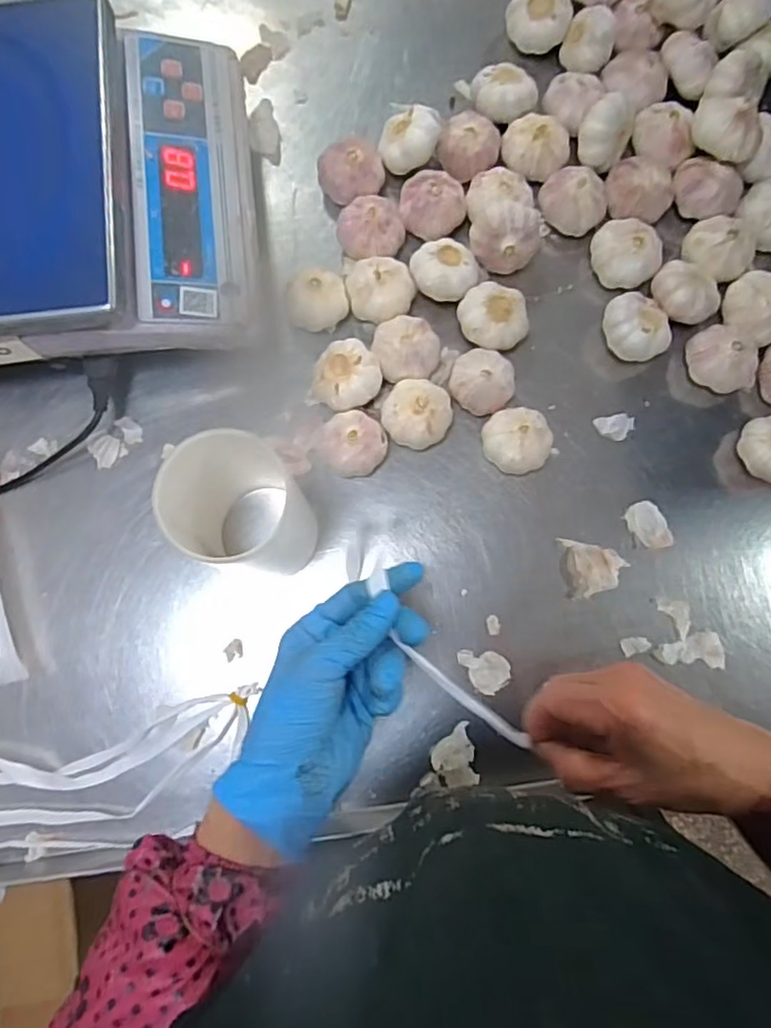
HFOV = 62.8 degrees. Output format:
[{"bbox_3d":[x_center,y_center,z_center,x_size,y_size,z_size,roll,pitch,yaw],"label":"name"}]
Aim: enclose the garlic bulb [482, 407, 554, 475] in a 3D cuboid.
[{"bbox_3d":[0.109,-0.060,0.530,0.057,0.037,0.053,0,80,-1],"label":"garlic bulb"}]

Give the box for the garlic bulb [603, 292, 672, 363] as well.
[{"bbox_3d":[0.213,-0.156,0.547,0.045,0.048,0.056,-35,82,-6],"label":"garlic bulb"}]

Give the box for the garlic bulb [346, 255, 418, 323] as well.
[{"bbox_3d":[-0.004,-0.191,0.554,0.057,0.038,0.052,0,80,-1],"label":"garlic bulb"}]

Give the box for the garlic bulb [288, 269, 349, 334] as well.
[{"bbox_3d":[-0.057,-0.182,0.550,0.050,0.037,0.048,0,80,-1],"label":"garlic bulb"}]

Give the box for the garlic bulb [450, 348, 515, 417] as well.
[{"bbox_3d":[0.082,-0.113,0.538,0.052,0.039,0.053,0,80,-1],"label":"garlic bulb"}]

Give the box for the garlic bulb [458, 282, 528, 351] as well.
[{"bbox_3d":[0.092,-0.167,0.545,0.062,0.039,0.056,17,81,2],"label":"garlic bulb"}]

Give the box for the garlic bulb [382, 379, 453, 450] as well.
[{"bbox_3d":[0.027,-0.083,0.529,0.054,0.035,0.057,0,80,-1],"label":"garlic bulb"}]

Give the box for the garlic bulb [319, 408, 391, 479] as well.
[{"bbox_3d":[-0.025,-0.059,0.526,0.050,0.038,0.053,0,80,-1],"label":"garlic bulb"}]

